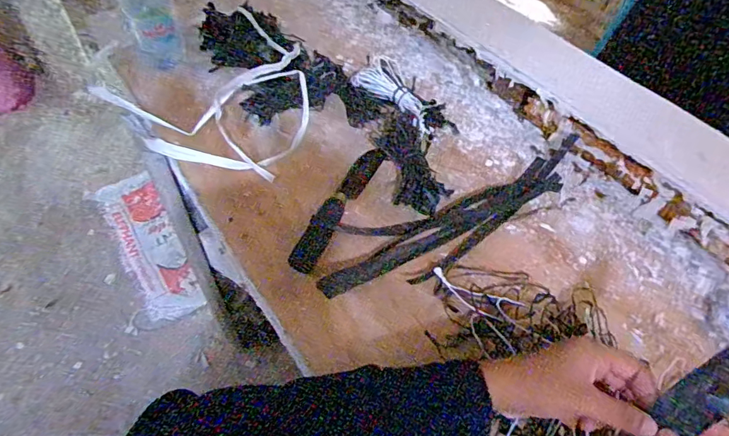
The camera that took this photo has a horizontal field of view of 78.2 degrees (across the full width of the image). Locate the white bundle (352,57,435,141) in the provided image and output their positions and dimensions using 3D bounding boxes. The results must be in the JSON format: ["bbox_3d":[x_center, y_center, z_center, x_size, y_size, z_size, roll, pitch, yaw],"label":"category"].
[{"bbox_3d":[0.047,-0.167,0.617,0.054,0.047,0.141,-34,63,-26],"label":"white bundle"}]

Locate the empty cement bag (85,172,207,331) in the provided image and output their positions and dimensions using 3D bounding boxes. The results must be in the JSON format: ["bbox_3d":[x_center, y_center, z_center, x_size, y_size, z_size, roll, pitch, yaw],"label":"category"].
[{"bbox_3d":[-0.656,0.081,1.342,0.183,0.033,0.508,-29,67,-12],"label":"empty cement bag"}]

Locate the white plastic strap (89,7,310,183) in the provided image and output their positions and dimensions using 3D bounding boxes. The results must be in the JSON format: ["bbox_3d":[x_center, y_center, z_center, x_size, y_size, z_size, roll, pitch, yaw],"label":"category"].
[{"bbox_3d":[-0.194,-0.181,0.609,0.266,0.056,0.232,20,55,10],"label":"white plastic strap"}]

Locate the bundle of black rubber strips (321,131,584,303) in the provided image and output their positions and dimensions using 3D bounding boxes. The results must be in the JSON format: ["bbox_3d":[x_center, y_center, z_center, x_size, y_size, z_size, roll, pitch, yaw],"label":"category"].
[{"bbox_3d":[0.121,-0.010,0.530,0.380,0.031,0.102,-23,58,-20],"label":"bundle of black rubber strips"}]

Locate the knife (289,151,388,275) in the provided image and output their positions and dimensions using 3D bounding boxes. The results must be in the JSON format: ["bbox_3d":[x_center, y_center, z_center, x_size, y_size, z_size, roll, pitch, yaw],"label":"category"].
[{"bbox_3d":[-0.029,-0.020,0.524,0.032,0.011,0.204,23,55,12],"label":"knife"}]

